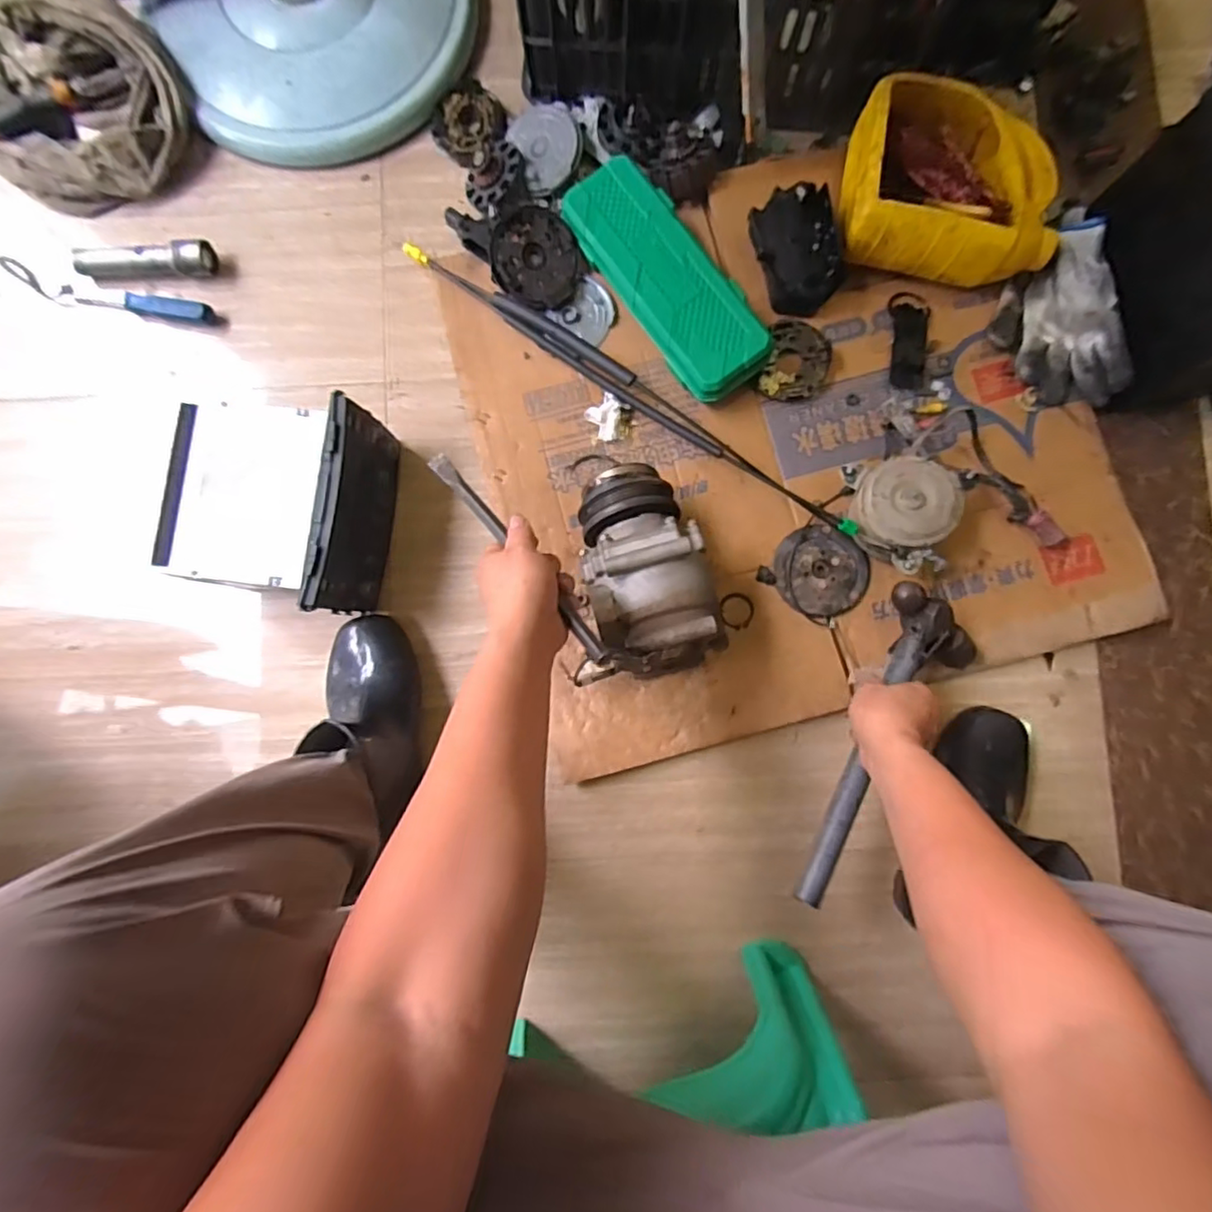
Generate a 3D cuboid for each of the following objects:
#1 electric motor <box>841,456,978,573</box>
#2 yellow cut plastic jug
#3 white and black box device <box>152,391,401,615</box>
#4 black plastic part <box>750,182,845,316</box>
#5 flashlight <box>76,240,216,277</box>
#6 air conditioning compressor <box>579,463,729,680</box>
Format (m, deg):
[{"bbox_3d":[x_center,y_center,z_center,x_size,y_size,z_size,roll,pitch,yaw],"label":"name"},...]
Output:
[{"bbox_3d":[0.323,-0.096,0.667,0.116,0.071,0.119,-2,86,-1],"label":"electric motor"},{"bbox_3d":[0.377,-0.457,0.680,0.211,0.092,0.177,10,87,1],"label":"yellow cut plastic jug"},{"bbox_3d":[-0.337,-0.104,0.656,0.191,0.131,0.208,5,87,1],"label":"white and black box device"},{"bbox_3d":[0.212,-0.396,0.688,0.080,0.060,0.127,-23,87,-1],"label":"black plastic part"},{"bbox_3d":[-0.553,-0.412,0.734,0.162,0.034,0.035,-2,87,1],"label":"flashlight"},{"bbox_3d":[0.040,-0.035,0.615,0.118,0.146,0.215,-14,86,-1],"label":"air conditioning compressor"}]

